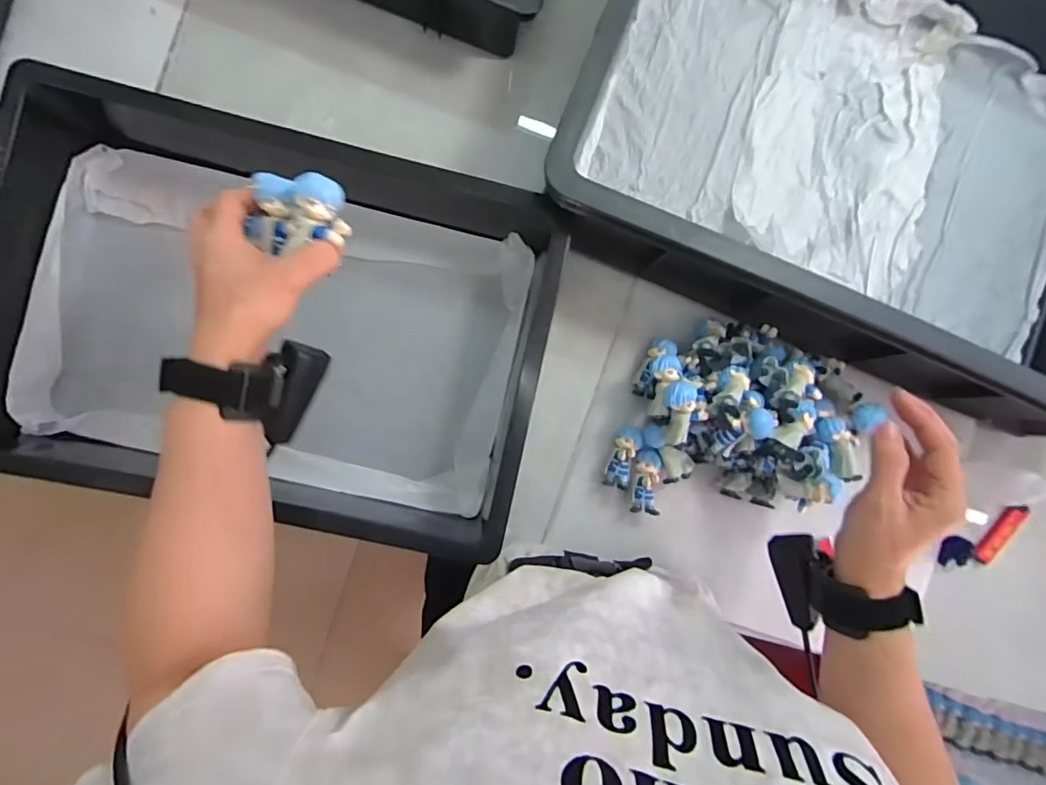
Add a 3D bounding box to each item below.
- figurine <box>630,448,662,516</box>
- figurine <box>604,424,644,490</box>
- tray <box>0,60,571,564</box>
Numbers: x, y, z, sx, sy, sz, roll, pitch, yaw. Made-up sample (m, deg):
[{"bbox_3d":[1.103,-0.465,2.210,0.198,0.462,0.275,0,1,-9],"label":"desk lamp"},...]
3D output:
[{"bbox_3d":[0.121,0.087,0.502,0.024,0.018,0.065,1,89,-5],"label":"figurine"},{"bbox_3d":[0.098,0.064,0.500,0.024,0.022,0.061,17,88,-5],"label":"figurine"},{"bbox_3d":[-0.206,-0.052,0.457,0.469,0.098,0.345,12,88,-5],"label":"tray"}]

